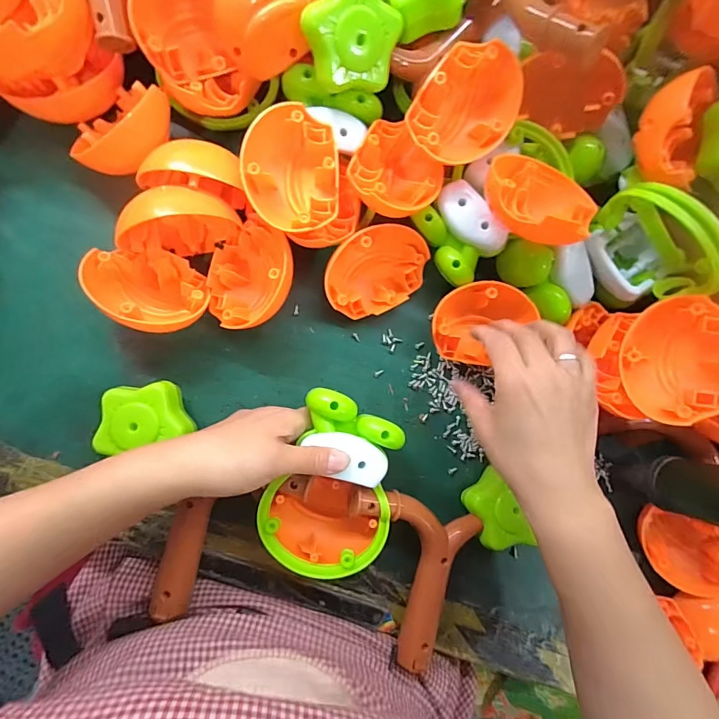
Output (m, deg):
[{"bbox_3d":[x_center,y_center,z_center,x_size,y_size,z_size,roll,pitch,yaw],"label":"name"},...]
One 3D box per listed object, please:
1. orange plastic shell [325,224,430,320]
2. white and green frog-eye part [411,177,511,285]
[{"bbox_3d":[0.013,-0.074,0.344,0.092,0.044,0.066,-26,90,-9],"label":"orange plastic shell"},{"bbox_3d":[0.080,-0.101,0.332,0.064,0.024,0.067,-41,91,28],"label":"white and green frog-eye part"}]

